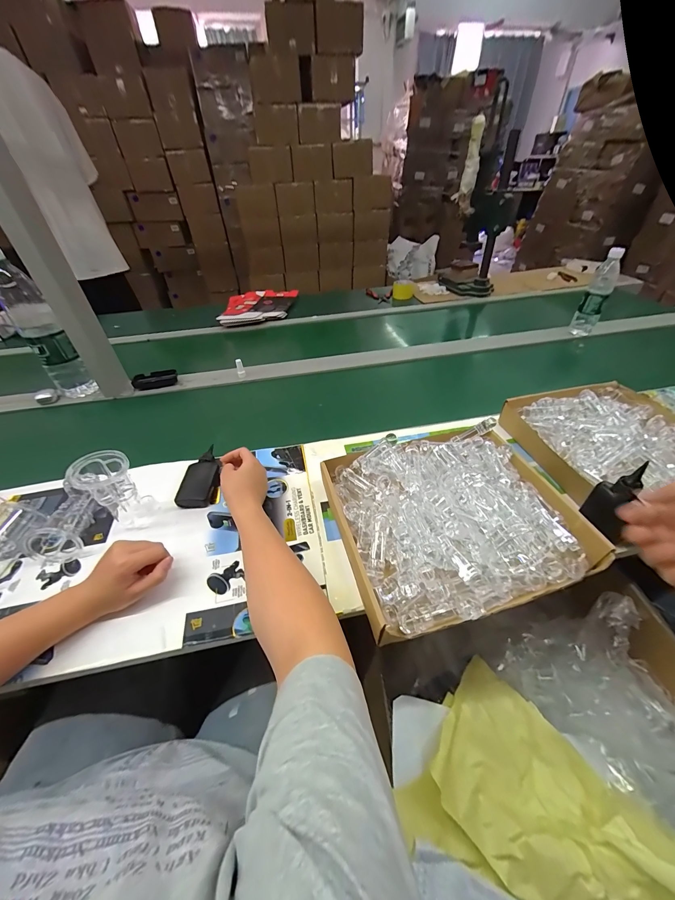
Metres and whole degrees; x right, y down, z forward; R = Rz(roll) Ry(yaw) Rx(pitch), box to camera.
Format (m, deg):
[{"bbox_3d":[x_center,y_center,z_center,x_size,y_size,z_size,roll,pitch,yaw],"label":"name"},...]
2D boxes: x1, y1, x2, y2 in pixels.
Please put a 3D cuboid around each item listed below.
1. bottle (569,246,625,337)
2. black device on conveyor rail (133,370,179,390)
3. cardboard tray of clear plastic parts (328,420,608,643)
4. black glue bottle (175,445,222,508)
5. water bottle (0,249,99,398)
[{"bbox_3d":[0.755,-0.445,0.937,0.066,0.229,0.055,24,49,27],"label":"bottle"},{"bbox_3d":[-0.498,-0.191,0.874,0.119,0.028,0.048,-5,42,-3],"label":"black device on conveyor rail"},{"bbox_3d":[0.162,0.088,0.473,0.319,0.084,0.285,-12,43,-10],"label":"cardboard tray of clear plastic parts"},{"bbox_3d":[-0.245,0.046,0.582,0.063,0.028,0.129,-4,42,-1],"label":"black glue bottle"},{"bbox_3d":[-0.706,-0.279,0.769,0.079,0.329,0.091,-31,49,-28],"label":"water bottle"}]

